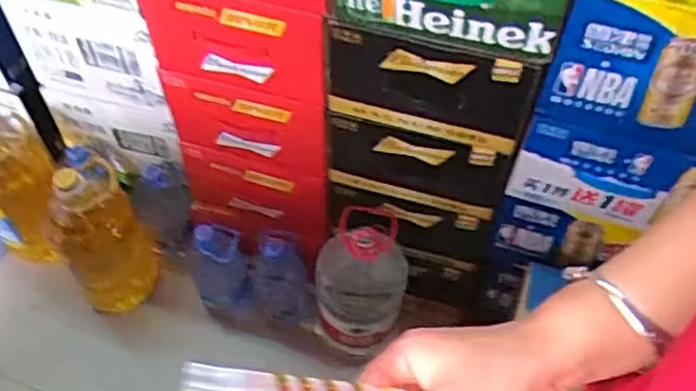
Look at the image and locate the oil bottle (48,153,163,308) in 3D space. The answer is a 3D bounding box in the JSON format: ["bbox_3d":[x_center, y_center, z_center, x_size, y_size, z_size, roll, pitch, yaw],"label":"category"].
[{"bbox_3d":[-0.480,0.056,1.344,0.158,0.330,0.185,-27,59,-19],"label":"oil bottle"}]

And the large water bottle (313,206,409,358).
[{"bbox_3d":[0.024,0.148,1.229,0.149,0.307,0.153,6,54,4],"label":"large water bottle"}]

